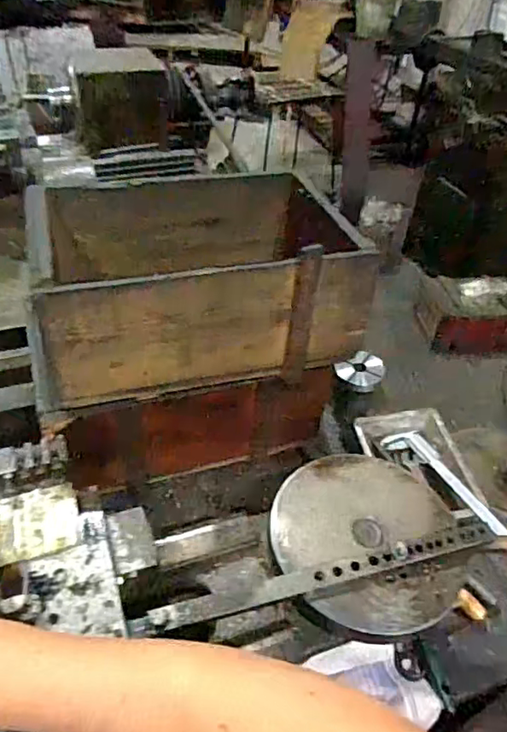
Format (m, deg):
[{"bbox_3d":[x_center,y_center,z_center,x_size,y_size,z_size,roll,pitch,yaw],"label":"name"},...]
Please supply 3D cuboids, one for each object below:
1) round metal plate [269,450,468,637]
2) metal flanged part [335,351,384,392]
[{"bbox_3d":[0.109,0.164,0.544,0.178,0.019,0.179,3,43,-3],"label":"round metal plate"},{"bbox_3d":[0.152,0.007,0.780,0.057,0.019,0.058,38,78,14],"label":"metal flanged part"}]

